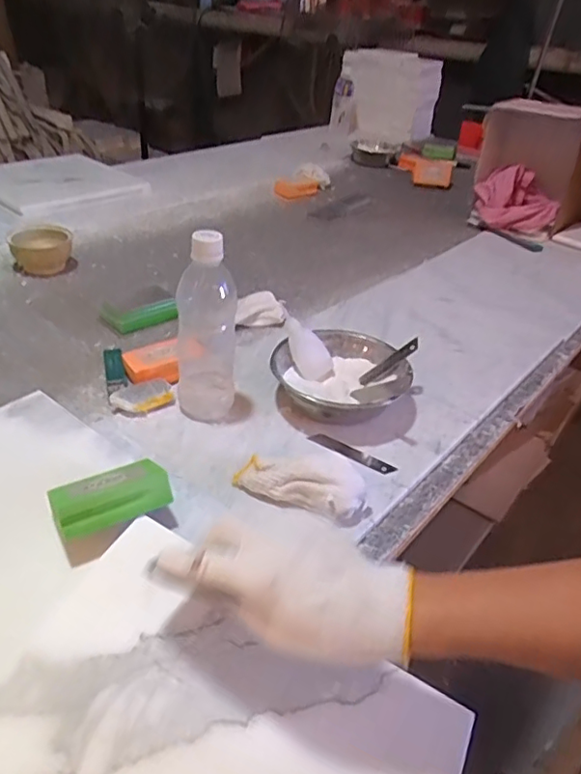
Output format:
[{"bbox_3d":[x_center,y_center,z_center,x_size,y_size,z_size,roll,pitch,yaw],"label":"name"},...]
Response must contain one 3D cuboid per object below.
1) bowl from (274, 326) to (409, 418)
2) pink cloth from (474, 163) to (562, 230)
[{"bbox_3d":[0.058,-0.009,0.703,0.155,0.054,0.150,5,35,-4],"label":"bowl"},{"bbox_3d":[0.477,-0.383,1.242,0.157,0.127,0.123,0,36,-7],"label":"pink cloth"}]

